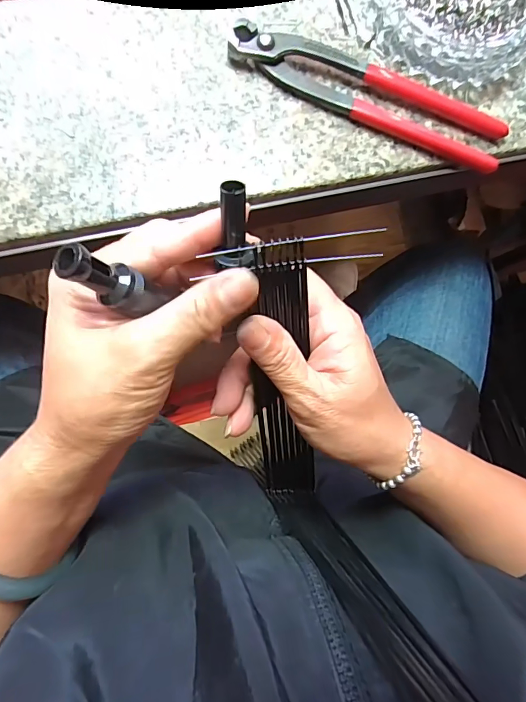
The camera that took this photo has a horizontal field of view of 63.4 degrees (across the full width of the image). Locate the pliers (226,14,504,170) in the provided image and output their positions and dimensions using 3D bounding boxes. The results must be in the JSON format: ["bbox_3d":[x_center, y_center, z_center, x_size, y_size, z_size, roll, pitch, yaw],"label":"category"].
[{"bbox_3d":[0.076,-0.181,0.292,0.193,0.014,0.048,21,84,-3],"label":"pliers"}]

